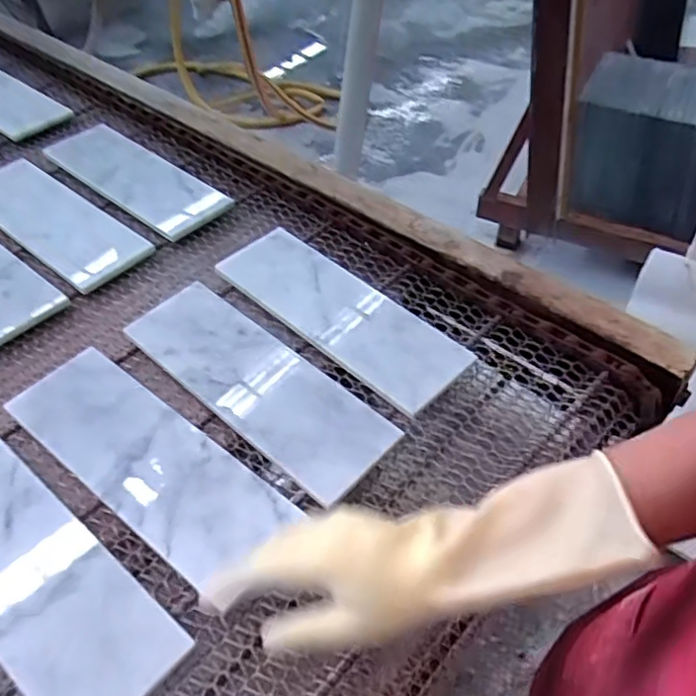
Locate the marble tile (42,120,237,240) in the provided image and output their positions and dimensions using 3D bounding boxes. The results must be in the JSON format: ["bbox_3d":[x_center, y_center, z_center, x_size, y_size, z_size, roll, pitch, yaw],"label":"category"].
[{"bbox_3d":[-0.320,-0.262,0.981,0.354,0.012,0.122,34,53,30],"label":"marble tile"}]

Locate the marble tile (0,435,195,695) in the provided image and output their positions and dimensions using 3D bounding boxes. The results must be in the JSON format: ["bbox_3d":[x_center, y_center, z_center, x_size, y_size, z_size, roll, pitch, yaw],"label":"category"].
[{"bbox_3d":[-0.270,0.176,0.537,0.311,0.013,0.104,31,56,28],"label":"marble tile"}]

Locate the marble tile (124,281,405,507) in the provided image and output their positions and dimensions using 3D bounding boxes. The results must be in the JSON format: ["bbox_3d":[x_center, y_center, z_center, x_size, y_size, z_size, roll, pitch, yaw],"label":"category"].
[{"bbox_3d":[-0.095,0.031,0.676,0.315,0.022,0.106,34,58,29],"label":"marble tile"}]

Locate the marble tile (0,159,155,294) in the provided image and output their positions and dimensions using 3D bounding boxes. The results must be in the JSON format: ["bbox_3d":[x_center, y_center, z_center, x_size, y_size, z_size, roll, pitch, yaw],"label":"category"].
[{"bbox_3d":[-0.410,-0.182,0.898,0.342,0.016,0.114,33,57,29],"label":"marble tile"}]

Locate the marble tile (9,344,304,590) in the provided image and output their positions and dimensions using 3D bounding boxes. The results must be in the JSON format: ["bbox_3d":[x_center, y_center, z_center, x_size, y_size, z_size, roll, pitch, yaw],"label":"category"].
[{"bbox_3d":[-0.191,0.098,0.610,0.302,0.017,0.106,30,56,26],"label":"marble tile"}]

